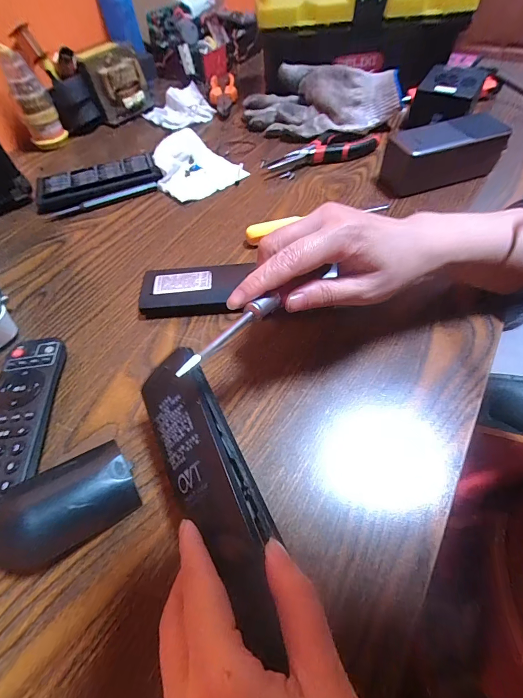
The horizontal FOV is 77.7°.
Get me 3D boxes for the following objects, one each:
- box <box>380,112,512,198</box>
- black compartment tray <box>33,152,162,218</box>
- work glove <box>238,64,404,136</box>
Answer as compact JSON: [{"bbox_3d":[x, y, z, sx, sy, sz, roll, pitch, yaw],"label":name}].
[{"bbox_3d":[0.214,-0.233,0.394,0.143,0.059,0.064,-16,57,-10],"label":"box"},{"bbox_3d":[-0.206,-0.209,0.409,0.146,0.026,0.076,-21,58,-13],"label":"black compartment tray"},{"bbox_3d":[0.087,-0.367,0.496,0.230,0.076,0.106,13,56,10],"label":"work glove"}]

